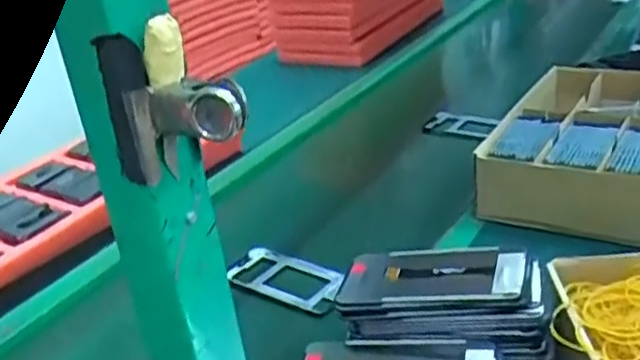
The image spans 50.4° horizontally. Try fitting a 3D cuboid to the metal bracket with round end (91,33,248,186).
[{"bbox_3d":[-0.068,-0.033,0.325,0.066,0.071,0.020,4,28,22],"label":"metal bracket with round end"}]

